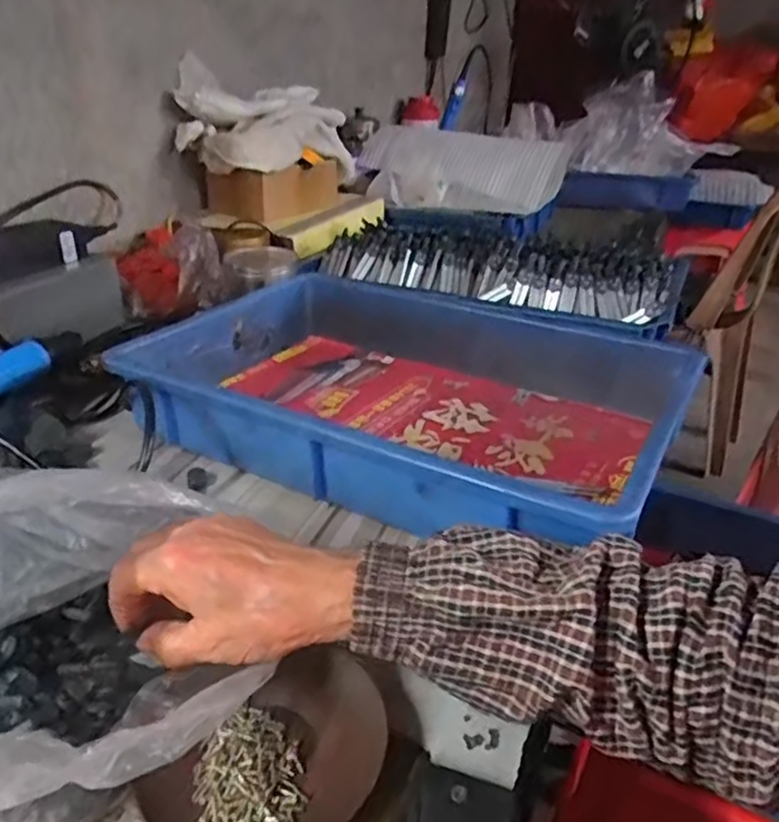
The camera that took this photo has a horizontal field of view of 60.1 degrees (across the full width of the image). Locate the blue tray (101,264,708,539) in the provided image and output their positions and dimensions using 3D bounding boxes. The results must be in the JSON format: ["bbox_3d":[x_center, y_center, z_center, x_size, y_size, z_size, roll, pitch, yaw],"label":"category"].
[{"bbox_3d":[0.020,-0.020,0.604,0.431,0.082,0.323,16,31,25],"label":"blue tray"}]

